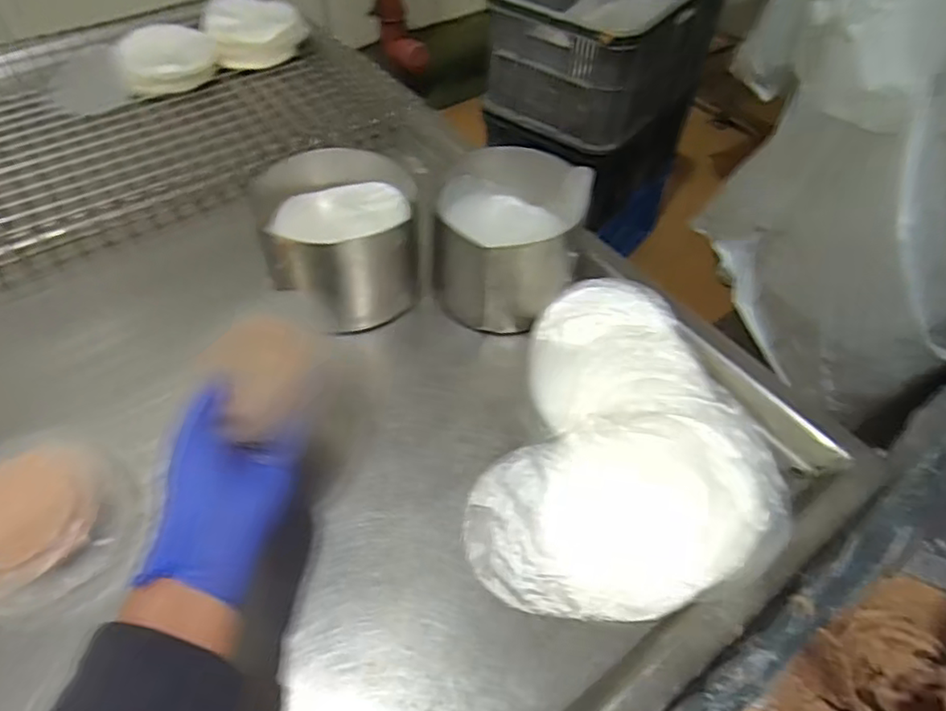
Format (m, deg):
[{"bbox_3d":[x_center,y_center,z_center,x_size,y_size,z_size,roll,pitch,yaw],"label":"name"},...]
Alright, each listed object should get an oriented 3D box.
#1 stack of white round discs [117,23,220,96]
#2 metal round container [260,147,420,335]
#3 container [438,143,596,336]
[{"bbox_3d":[-0.410,-0.399,0.839,0.125,0.041,0.111,-27,56,-18],"label":"stack of white round discs"},{"bbox_3d":[-0.121,-0.109,0.592,0.136,0.098,0.142,0,54,-1],"label":"metal round container"},{"bbox_3d":[0.032,-0.105,0.586,0.130,0.111,0.139,0,54,-1],"label":"container"}]

